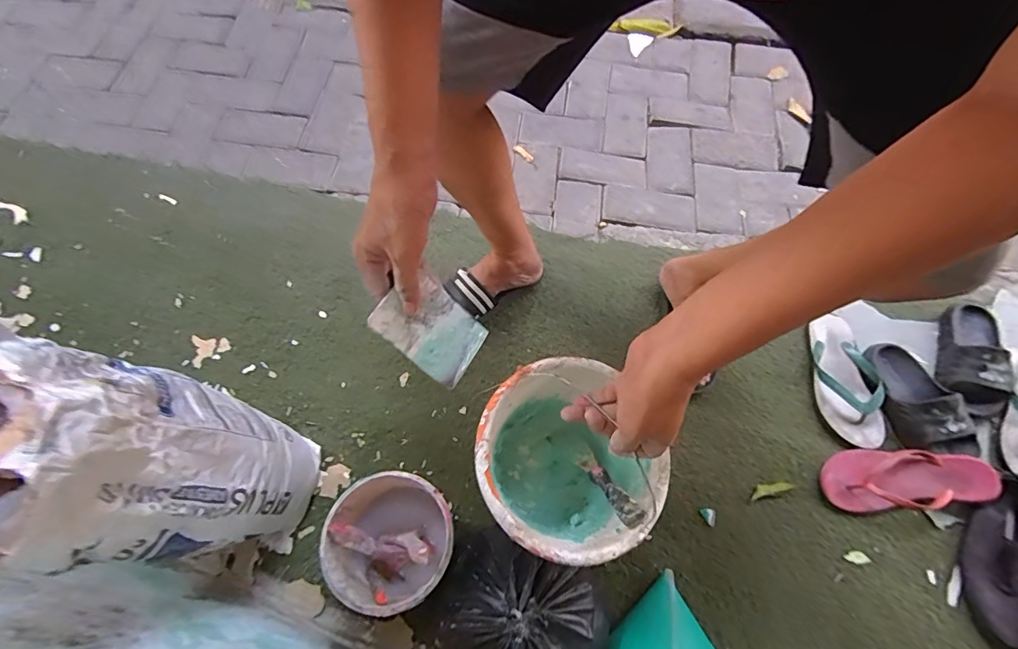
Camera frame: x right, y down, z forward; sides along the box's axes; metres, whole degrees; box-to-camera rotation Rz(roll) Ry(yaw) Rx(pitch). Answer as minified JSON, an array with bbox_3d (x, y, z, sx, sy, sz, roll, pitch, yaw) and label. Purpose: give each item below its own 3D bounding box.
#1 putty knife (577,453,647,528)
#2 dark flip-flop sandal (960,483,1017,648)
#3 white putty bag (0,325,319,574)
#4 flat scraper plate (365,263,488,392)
[{"bbox_3d":[0.128,0.209,0.617,0.026,0.013,0.131,-22,27,-13],"label":"putty knife"},{"bbox_3d":[0.738,0.346,0.708,0.088,0.033,0.222,25,64,11],"label":"dark flip-flop sandal"},{"bbox_3d":[-0.406,0.148,0.535,0.210,0.493,0.177,32,70,13],"label":"white putty bag"},{"bbox_3d":[-0.075,0.002,0.467,0.104,0.004,0.082,45,55,-18],"label":"flat scraper plate"}]

